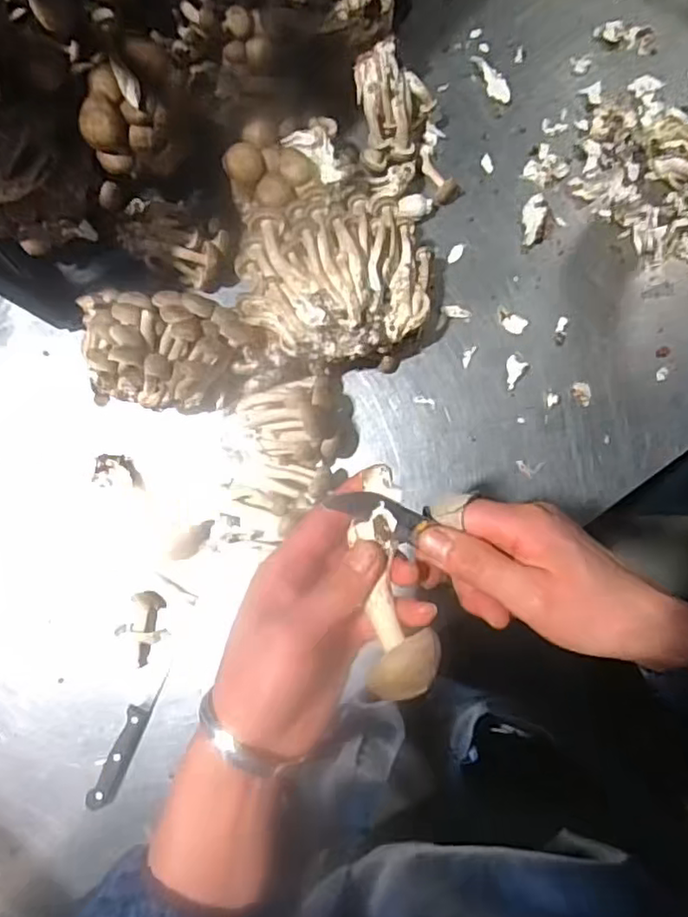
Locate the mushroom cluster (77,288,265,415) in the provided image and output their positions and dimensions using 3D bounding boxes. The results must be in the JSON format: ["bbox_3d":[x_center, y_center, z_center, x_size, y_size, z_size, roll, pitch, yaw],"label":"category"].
[{"bbox_3d":[-0.157,-0.092,0.555,0.151,0.114,0.103,15,87,0],"label":"mushroom cluster"}]

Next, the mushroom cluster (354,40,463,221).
[{"bbox_3d":[0.059,-0.303,0.591,0.084,0.086,0.126,-11,85,0],"label":"mushroom cluster"}]

